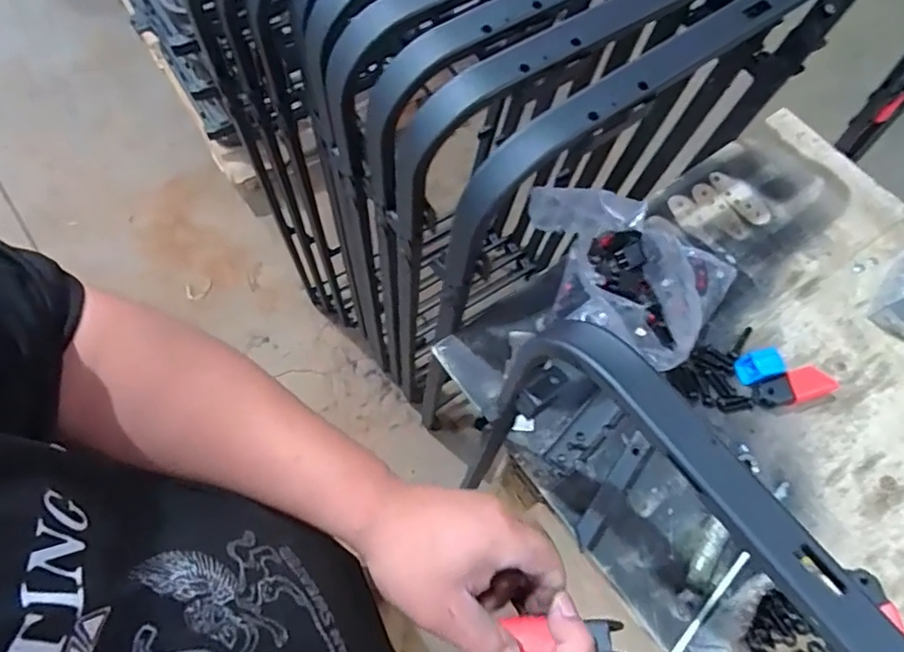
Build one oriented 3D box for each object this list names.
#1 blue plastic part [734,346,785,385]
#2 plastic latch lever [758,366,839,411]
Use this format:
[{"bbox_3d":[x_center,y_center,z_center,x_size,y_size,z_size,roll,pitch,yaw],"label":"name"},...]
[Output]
[{"bbox_3d":[0.338,0.045,0.646,0.038,0.032,0.031,-14,67,-6],"label":"blue plastic part"},{"bbox_3d":[0.371,0.068,0.636,0.078,0.026,0.031,-17,67,-7],"label":"plastic latch lever"}]

